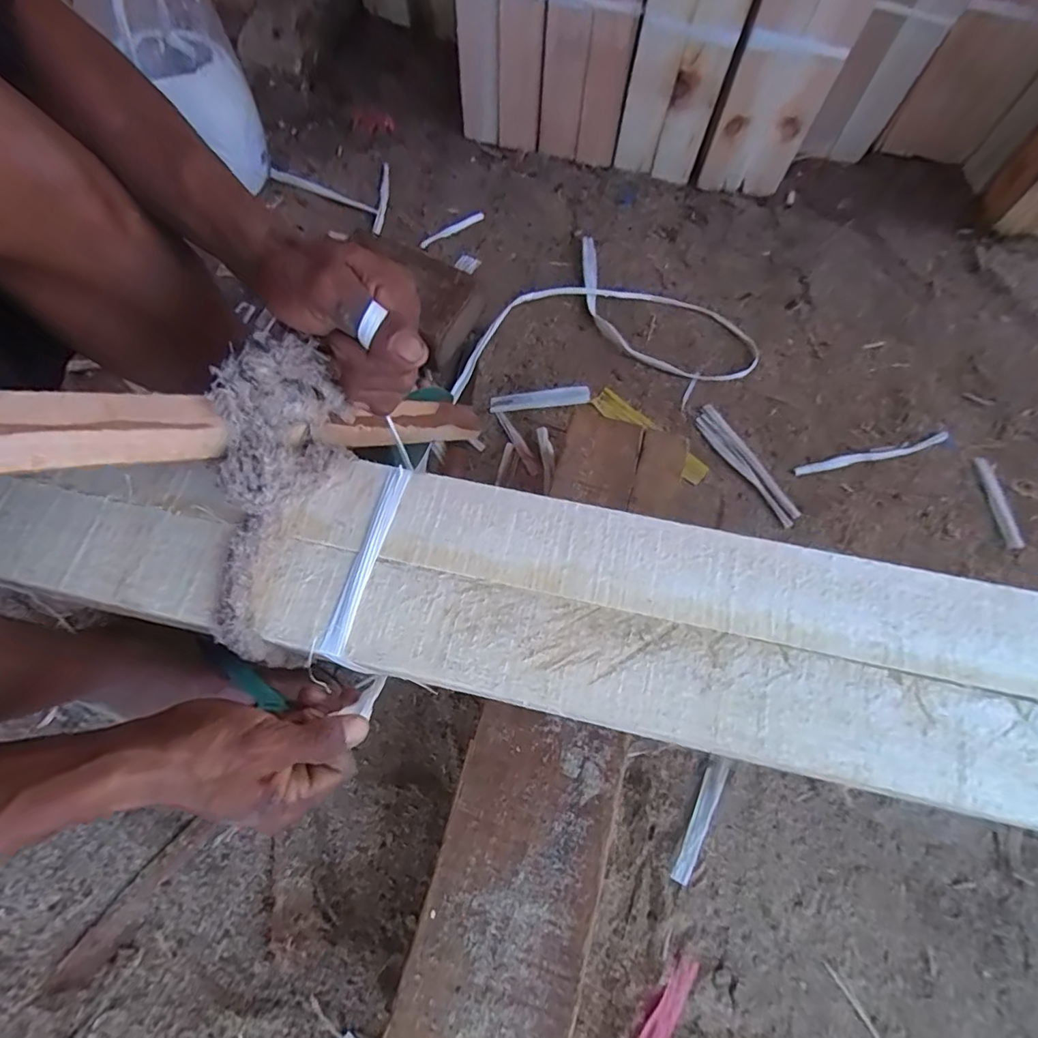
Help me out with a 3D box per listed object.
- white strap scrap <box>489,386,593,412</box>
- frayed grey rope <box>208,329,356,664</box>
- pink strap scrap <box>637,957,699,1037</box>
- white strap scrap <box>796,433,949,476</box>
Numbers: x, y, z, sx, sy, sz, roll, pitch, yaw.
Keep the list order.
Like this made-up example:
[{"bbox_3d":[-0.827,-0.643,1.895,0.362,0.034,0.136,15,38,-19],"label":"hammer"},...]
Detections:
[{"bbox_3d":[0.027,-0.153,0.686,0.126,0.005,0.028,-6,68,-1],"label":"white strap scrap"},{"bbox_3d":[-0.155,-0.015,0.328,0.062,0.069,0.193,12,92,2],"label":"frayed grey rope"},{"bbox_3d":[0.116,0.379,0.413,0.022,0.005,0.074,41,58,12],"label":"pink strap scrap"},{"bbox_3d":[0.420,-0.075,0.639,0.184,0.019,0.016,-11,71,-6],"label":"white strap scrap"}]

